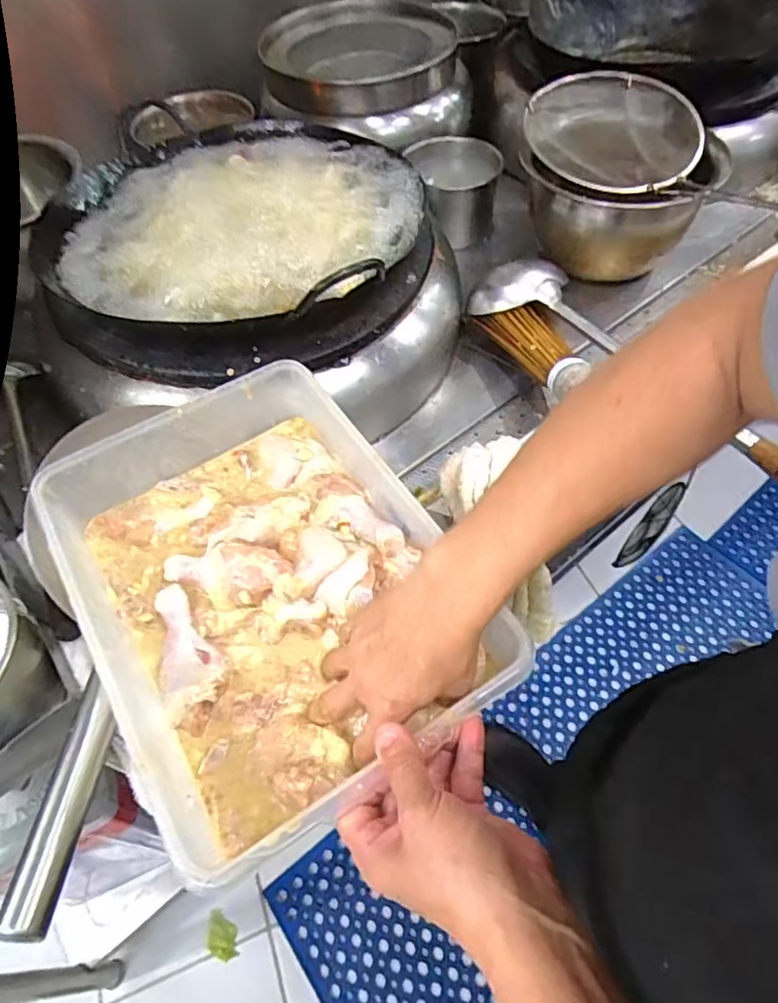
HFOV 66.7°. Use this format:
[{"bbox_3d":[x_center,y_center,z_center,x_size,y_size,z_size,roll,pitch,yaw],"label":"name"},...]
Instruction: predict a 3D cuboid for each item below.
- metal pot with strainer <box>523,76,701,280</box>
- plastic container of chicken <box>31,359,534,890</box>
[{"bbox_3d":[0.308,-0.452,0.832,0.245,0.150,0.273,11,56,12],"label":"metal pot with strainer"},{"bbox_3d":[-0.109,0.050,0.485,0.252,0.088,0.385,-30,58,-16],"label":"plastic container of chicken"}]

